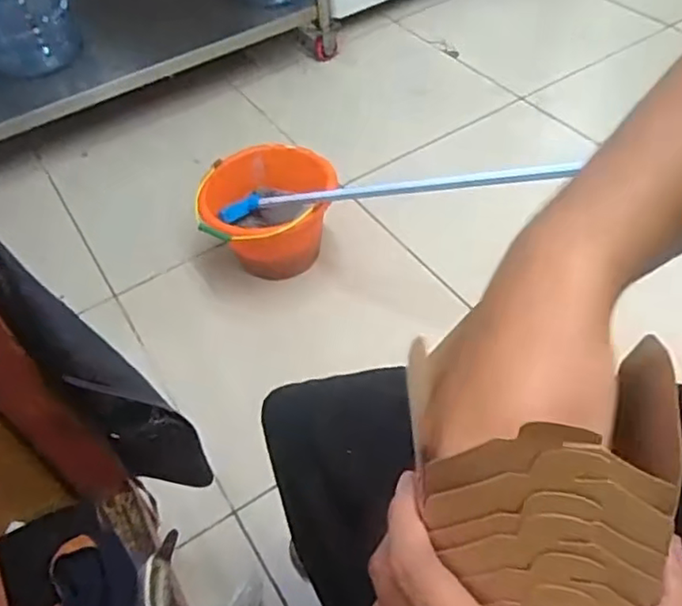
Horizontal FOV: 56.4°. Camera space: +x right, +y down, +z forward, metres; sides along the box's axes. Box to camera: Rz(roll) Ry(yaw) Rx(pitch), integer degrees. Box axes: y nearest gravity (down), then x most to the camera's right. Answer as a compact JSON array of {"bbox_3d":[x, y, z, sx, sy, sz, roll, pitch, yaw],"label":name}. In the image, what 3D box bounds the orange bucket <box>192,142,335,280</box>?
[{"bbox_3d":[-0.150,-0.180,1.386,0.276,0.209,0.259,-4,50,3],"label":"orange bucket"}]

